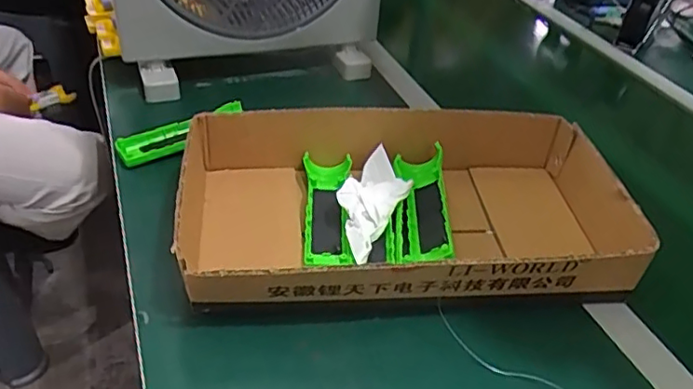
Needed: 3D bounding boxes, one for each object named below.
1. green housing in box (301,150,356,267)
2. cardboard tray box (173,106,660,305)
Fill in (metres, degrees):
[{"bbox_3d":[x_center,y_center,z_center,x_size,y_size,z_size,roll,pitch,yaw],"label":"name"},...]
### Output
[{"bbox_3d":[-0.019,0.012,0.610,0.049,0.022,0.152,3,37,-4],"label":"green housing in box"},{"bbox_3d":[0.058,0.013,0.597,0.417,0.085,0.231,0,37,-8],"label":"cardboard tray box"}]

